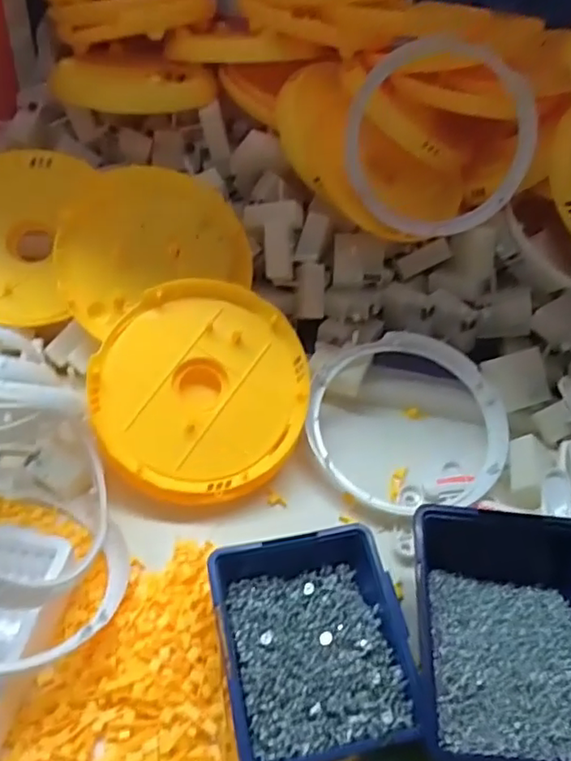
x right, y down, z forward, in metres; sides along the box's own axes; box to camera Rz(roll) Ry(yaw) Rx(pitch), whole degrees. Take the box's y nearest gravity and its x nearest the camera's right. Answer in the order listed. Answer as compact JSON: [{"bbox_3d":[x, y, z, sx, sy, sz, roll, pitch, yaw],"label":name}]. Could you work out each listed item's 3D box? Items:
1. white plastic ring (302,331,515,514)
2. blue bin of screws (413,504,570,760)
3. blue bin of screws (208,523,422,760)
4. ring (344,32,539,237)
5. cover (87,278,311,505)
[{"bbox_3d":[0.114,0.037,0.565,0.187,0.020,0.177,2,62,-3],"label":"white plastic ring"},{"bbox_3d":[0.162,0.170,0.424,0.145,0.055,0.182,5,45,-1],"label":"blue bin of screws"},{"bbox_3d":[0.018,0.180,0.413,0.120,0.060,0.138,-7,46,-12],"label":"blue bin of screws"},{"bbox_3d":[0.154,-0.241,0.610,0.185,0.182,0.024,3,23,6],"label":"ring"},{"bbox_3d":[-0.073,0.008,0.531,0.183,0.018,0.186,3,75,-10],"label":"cover"}]

